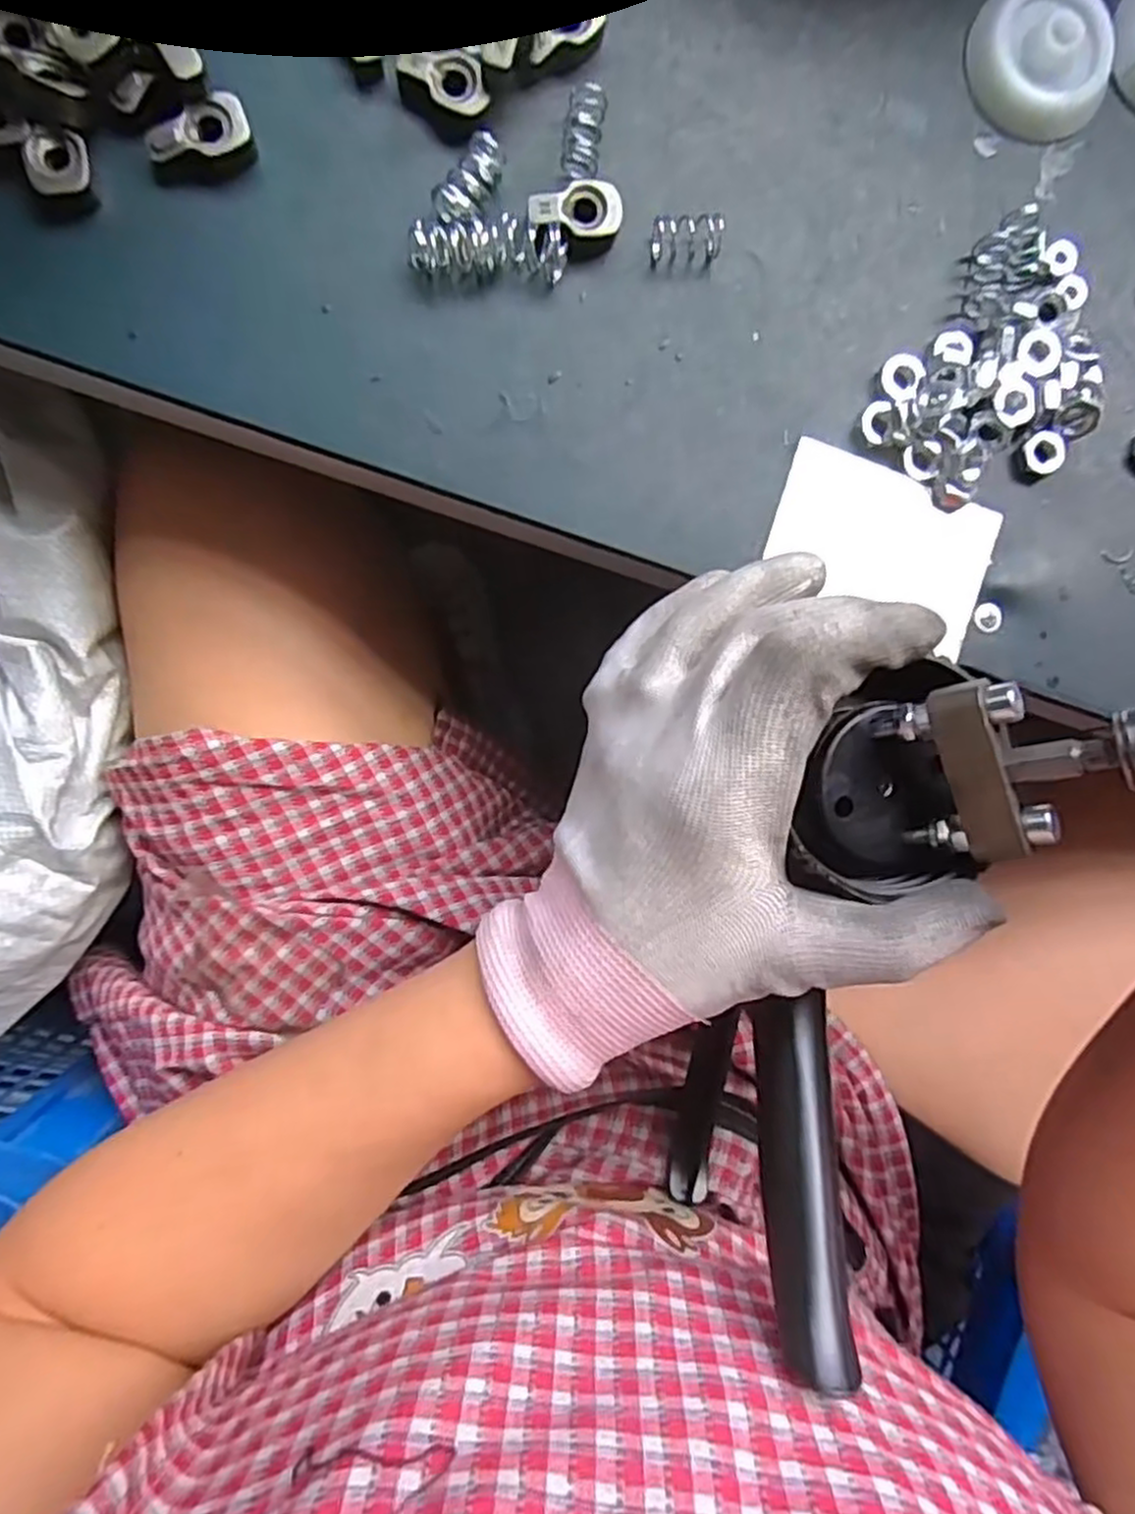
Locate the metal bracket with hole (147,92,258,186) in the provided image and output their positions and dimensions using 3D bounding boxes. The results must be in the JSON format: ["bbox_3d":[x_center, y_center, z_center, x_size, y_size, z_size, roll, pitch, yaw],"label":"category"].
[{"bbox_3d":[-0.110,-0.183,0.221,0.031,0.012,0.014,-23,95,-3],"label":"metal bracket with hole"}]

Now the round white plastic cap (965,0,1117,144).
[{"bbox_3d":[0.157,-0.231,0.244,0.048,0.014,0.048,0,93,-4],"label":"round white plastic cap"}]

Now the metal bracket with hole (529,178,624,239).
[{"bbox_3d":[0.002,-0.170,0.232,0.028,0.009,0.015,-3,94,-4],"label":"metal bracket with hole"}]

